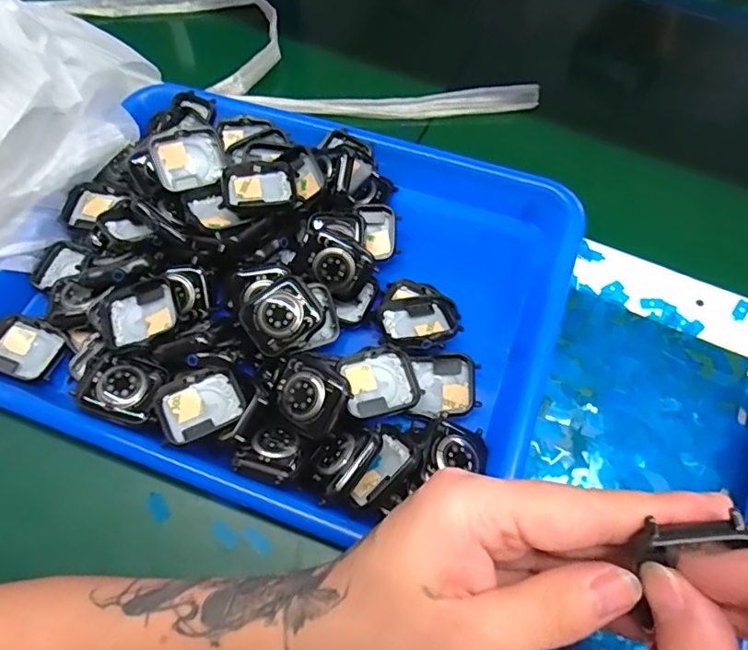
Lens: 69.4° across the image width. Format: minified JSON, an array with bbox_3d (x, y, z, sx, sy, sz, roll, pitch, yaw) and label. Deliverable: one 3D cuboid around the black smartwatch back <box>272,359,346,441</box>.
[{"bbox_3d":[-0.035,0.038,0.291,0.039,0.012,0.036,22,79,23],"label":"black smartwatch back"}]

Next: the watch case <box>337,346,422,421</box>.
[{"bbox_3d":[0.004,0.033,0.306,0.042,0.017,0.039,-14,67,-7],"label":"watch case"}]

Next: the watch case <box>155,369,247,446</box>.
[{"bbox_3d":[-0.092,0.042,0.285,0.042,0.009,0.035,-23,64,-9],"label":"watch case"}]

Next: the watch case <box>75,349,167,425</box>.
[{"bbox_3d":[-0.135,0.033,0.290,0.043,0.007,0.035,14,64,10],"label":"watch case"}]

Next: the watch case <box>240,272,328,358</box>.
[{"bbox_3d":[-0.052,-0.004,0.304,0.040,0.009,0.037,-39,89,-6],"label":"watch case"}]

